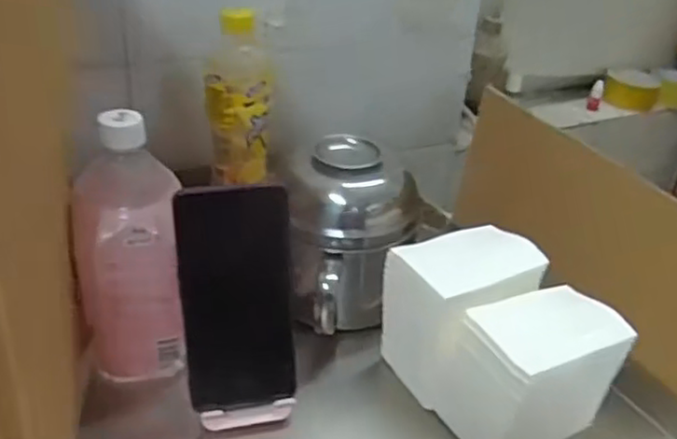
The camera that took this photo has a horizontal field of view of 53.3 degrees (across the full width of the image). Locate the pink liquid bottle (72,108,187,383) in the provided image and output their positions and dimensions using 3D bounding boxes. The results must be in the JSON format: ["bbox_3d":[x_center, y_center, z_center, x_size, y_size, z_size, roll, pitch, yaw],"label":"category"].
[{"bbox_3d":[-0.148,0.022,0.482,0.072,0.178,0.066,-6,33,-18],"label":"pink liquid bottle"}]

